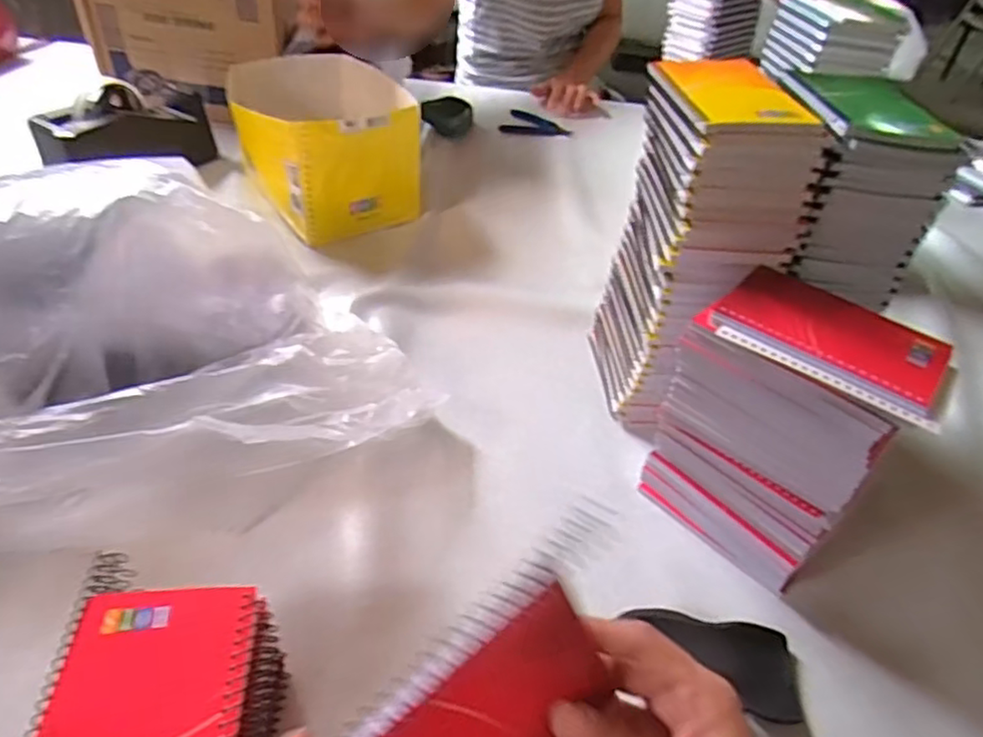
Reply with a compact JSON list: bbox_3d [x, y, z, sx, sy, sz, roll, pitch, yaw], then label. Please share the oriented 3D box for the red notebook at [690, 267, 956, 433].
[{"bbox_3d":[0.218,-0.019,0.416,0.092,0.018,0.140,-31,54,-34],"label":"red notebook"}]

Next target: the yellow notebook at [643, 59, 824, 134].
[{"bbox_3d":[0.172,-0.197,0.460,0.085,0.013,0.130,-1,43,-8],"label":"yellow notebook"}]

